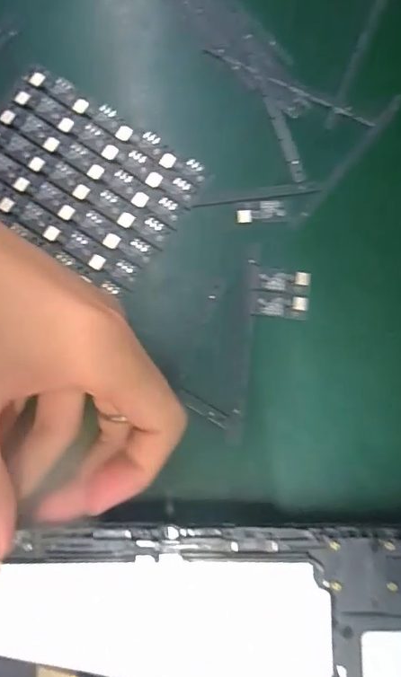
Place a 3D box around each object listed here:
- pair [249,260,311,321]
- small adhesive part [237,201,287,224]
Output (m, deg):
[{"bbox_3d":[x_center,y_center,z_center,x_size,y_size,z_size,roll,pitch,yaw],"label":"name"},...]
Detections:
[{"bbox_3d":[0.038,-0.022,0.238,0.027,0.004,0.025,7,80,-3],"label":"pair"},{"bbox_3d":[0.029,-0.063,0.243,0.024,0.004,0.010,-11,81,-6],"label":"small adhesive part"}]

